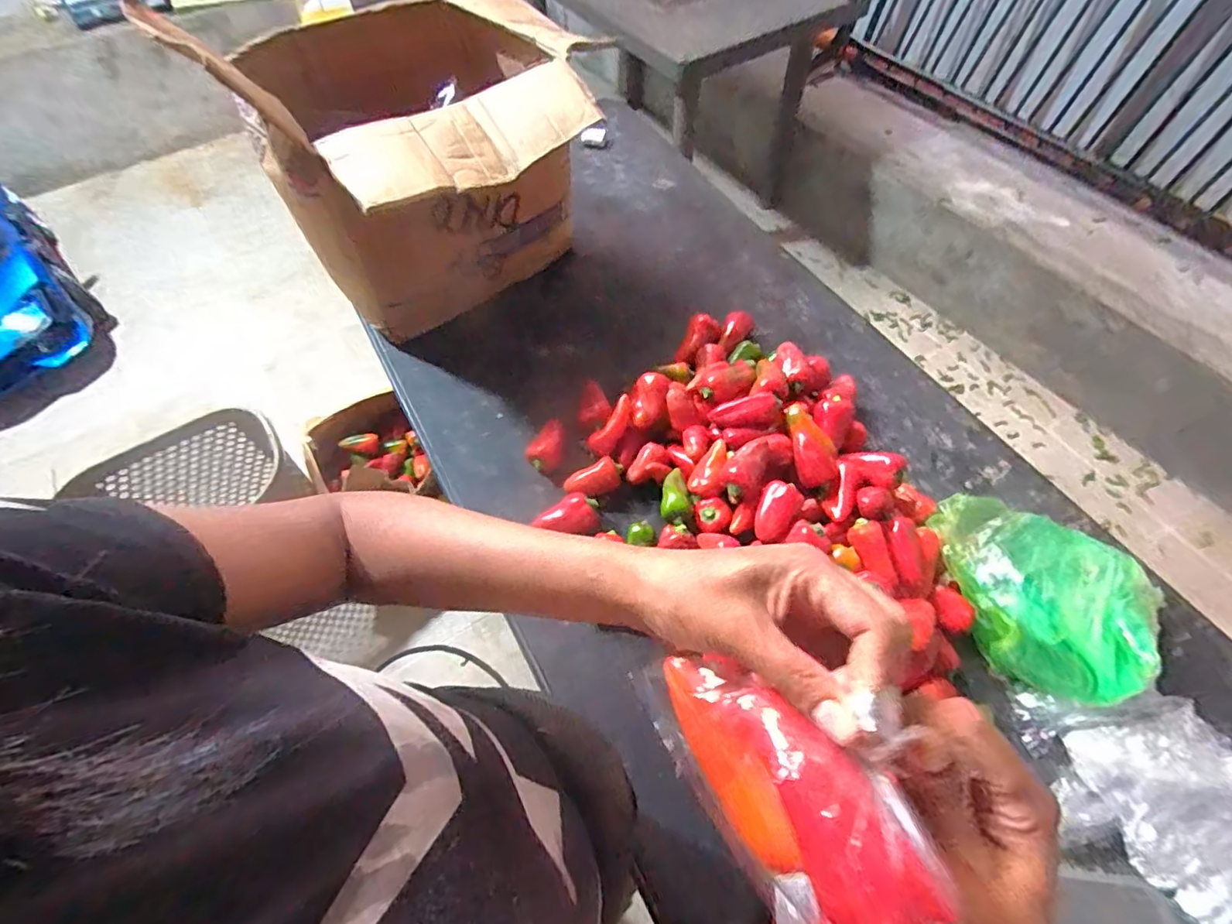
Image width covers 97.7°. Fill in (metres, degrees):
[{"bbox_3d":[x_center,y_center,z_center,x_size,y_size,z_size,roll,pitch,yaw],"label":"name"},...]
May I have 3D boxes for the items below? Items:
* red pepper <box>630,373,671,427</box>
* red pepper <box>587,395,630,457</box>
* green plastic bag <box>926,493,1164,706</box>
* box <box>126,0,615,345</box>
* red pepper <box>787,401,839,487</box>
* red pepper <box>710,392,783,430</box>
[{"bbox_3d":[0.052,-0.088,0.781,0.047,0.046,0.078,3,86,11],"label":"red pepper"},{"bbox_3d":[-0.005,-0.049,0.764,0.033,0.025,0.092,38,103,21],"label":"red pepper"},{"bbox_3d":[0.497,0.142,0.624,0.159,0.105,0.249,-14,60,-7],"label":"green plastic bag"},{"bbox_3d":[-0.275,-0.447,0.859,0.431,0.310,0.398,-20,61,-11],"label":"box"},{"bbox_3d":[0.252,-0.025,0.705,0.050,0.035,0.111,-9,59,-5],"label":"red pepper"},{"bbox_3d":[0.174,-0.065,0.730,0.091,0.034,0.039,-7,58,16],"label":"red pepper"}]

